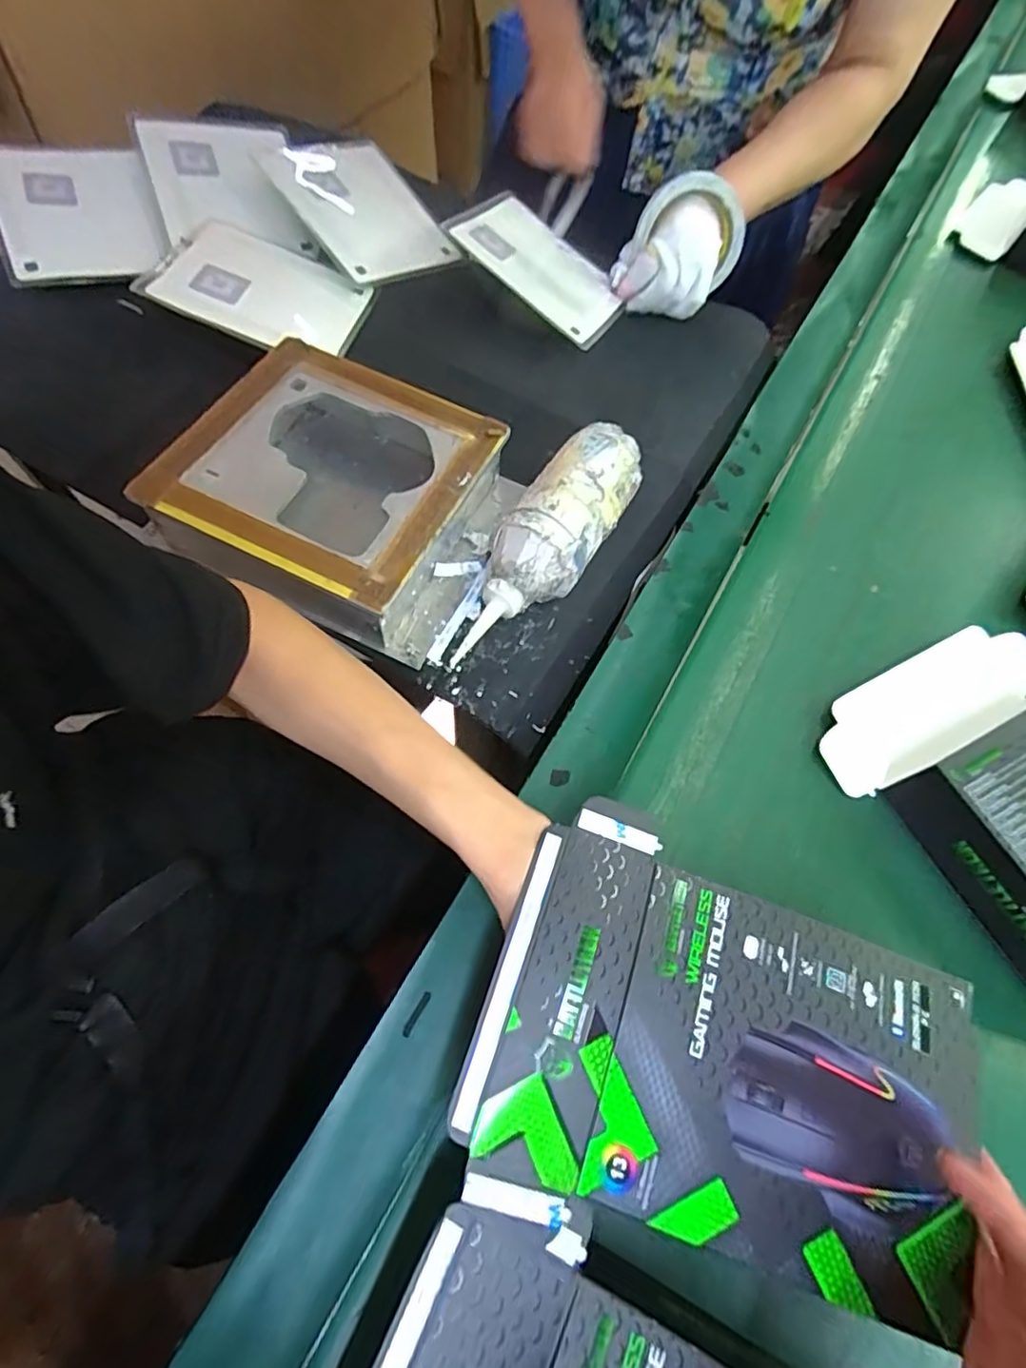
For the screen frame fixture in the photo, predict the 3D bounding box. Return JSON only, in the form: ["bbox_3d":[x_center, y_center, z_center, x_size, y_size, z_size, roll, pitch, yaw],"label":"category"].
[{"bbox_3d":[-0.128,-0.154,0.482,0.229,0.080,0.199,25,67,8],"label":"screen frame fixture"}]

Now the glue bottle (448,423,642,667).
[{"bbox_3d":[0.029,-0.109,0.474,0.066,0.067,0.209,30,67,9],"label":"glue bottle"}]

